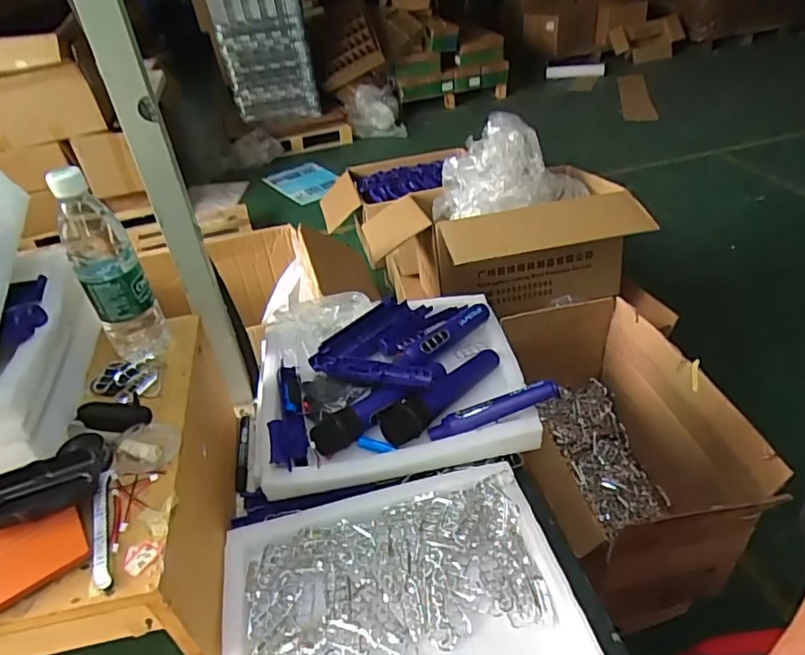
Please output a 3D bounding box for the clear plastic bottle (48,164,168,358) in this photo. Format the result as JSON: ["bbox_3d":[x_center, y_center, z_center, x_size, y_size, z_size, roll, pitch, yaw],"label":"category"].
[{"bbox_3d":[-0.324,-0.061,0.628,0.063,0.225,0.056,-25,41,-23],"label":"clear plastic bottle"}]

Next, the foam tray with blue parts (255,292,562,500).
[{"bbox_3d":[-0.025,0.069,0.811,0.377,0.081,0.325,-11,38,-7],"label":"foam tray with blue parts"}]

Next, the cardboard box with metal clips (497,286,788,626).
[{"bbox_3d":[0.389,0.230,1.094,0.327,0.304,0.509,-9,38,-4],"label":"cardboard box with metal clips"}]

